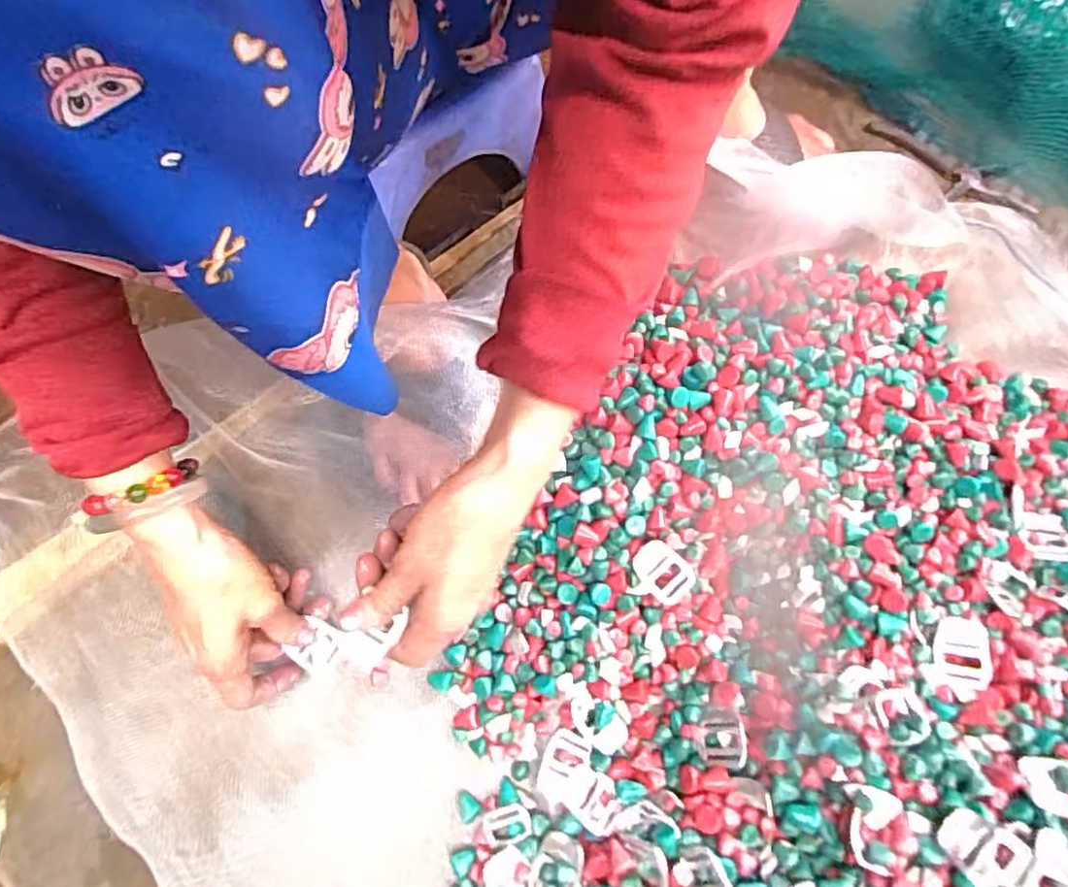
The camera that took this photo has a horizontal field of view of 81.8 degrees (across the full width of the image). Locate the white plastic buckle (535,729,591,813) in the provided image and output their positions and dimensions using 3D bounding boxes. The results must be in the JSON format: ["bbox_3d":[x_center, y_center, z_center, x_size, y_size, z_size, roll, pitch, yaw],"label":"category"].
[{"bbox_3d":[0.019,0.206,0.386,0.029,0.007,0.044,22,74,9],"label":"white plastic buckle"}]

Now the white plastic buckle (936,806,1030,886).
[{"bbox_3d":[0.222,0.204,0.306,0.035,0.007,0.029,32,76,39],"label":"white plastic buckle"}]

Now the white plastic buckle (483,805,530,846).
[{"bbox_3d":[-0.017,0.234,0.376,0.028,0.004,0.020,-14,72,-2],"label":"white plastic buckle"}]

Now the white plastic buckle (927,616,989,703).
[{"bbox_3d":[0.258,0.128,0.374,0.032,0.008,0.050,19,60,14],"label":"white plastic buckle"}]

